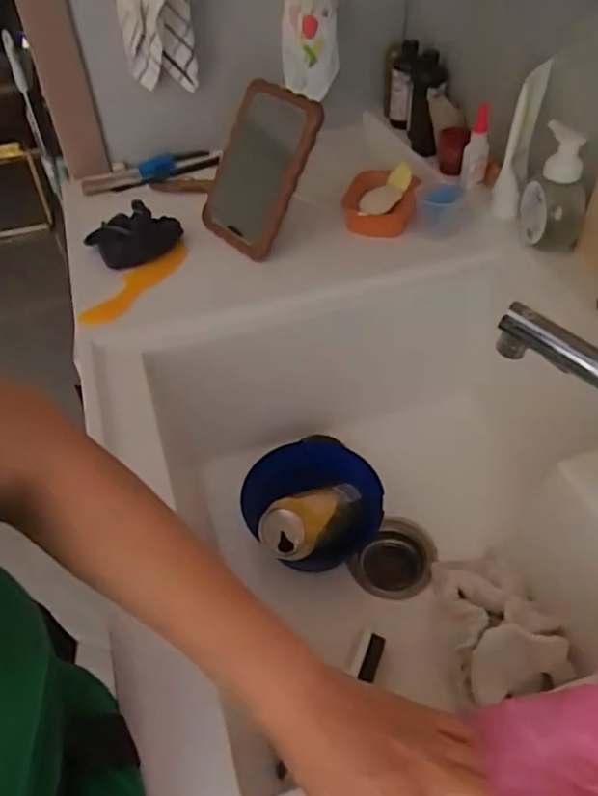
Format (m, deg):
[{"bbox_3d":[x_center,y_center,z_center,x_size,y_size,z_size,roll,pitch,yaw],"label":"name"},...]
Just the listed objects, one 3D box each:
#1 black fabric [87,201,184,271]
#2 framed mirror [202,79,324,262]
[{"bbox_3d":[-0.227,-0.232,0.876,0.129,0.041,0.088,-28,50,-22],"label":"black fabric"},{"bbox_3d":[-0.058,-0.318,0.866,0.132,0.220,0.023,38,32,20],"label":"framed mirror"}]

